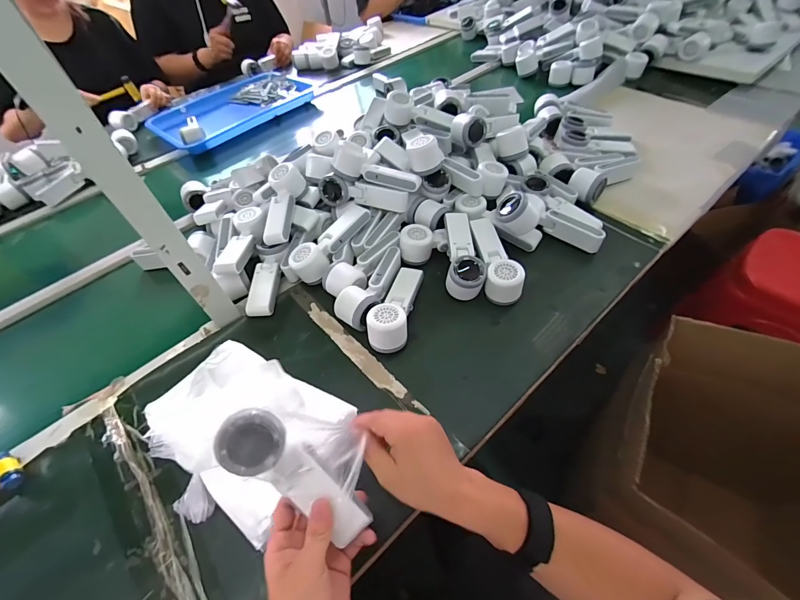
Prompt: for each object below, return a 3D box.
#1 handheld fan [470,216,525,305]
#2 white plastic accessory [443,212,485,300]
[{"bbox_3d":[0.161,-0.069,0.624,0.059,0.045,0.166,-9,50,1],"label":"handheld fan"},{"bbox_3d":[0.109,-0.076,0.634,0.061,0.061,0.158,-2,51,7],"label":"white plastic accessory"}]

